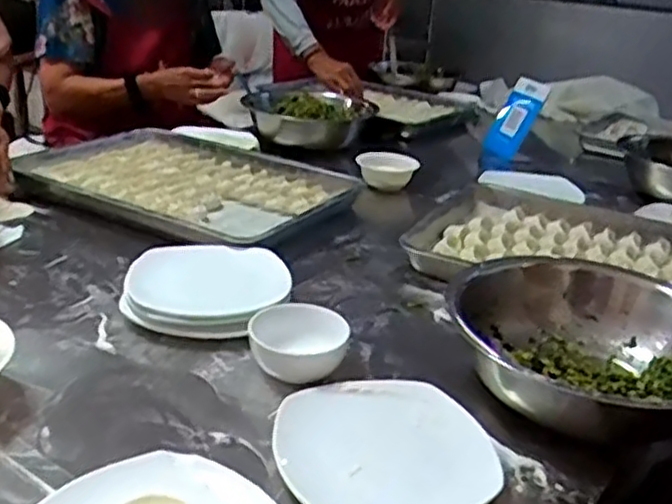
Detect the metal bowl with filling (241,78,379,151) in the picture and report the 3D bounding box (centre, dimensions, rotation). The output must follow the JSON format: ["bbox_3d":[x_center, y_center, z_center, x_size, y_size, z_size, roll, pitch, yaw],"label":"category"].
[{"bbox_3d":[-0.056,-0.302,1.549,0.281,0.075,0.250,4,23,-2],"label":"metal bowl with filling"}]

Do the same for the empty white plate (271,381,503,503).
[{"bbox_3d":[0.040,0.166,0.610,0.177,0.021,0.170,5,24,-2],"label":"empty white plate"}]

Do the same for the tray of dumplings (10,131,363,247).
[{"bbox_3d":[-0.237,-0.115,1.158,0.502,0.039,0.369,17,27,23],"label":"tray of dumplings"}]

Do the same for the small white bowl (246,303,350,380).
[{"bbox_3d":[-0.038,0.092,0.724,0.099,0.052,0.081,6,24,1],"label":"small white bowl"}]

